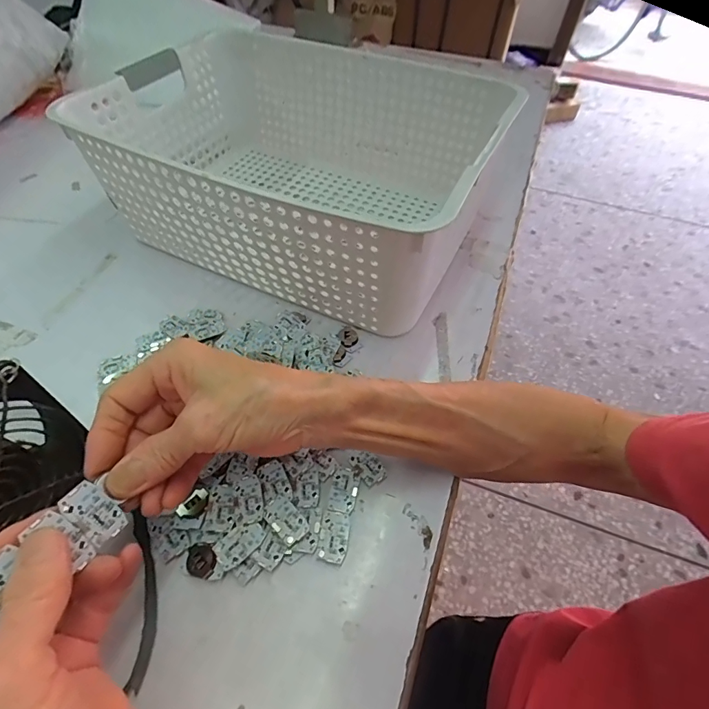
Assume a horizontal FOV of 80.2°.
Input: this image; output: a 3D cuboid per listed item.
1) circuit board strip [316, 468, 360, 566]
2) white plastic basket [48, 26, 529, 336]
[{"bbox_3d":[-0.009,0.102,0.271,0.017,0.004,0.058,10,53,6],"label":"circuit board strip"},{"bbox_3d":[-0.050,-0.181,0.413,0.330,0.123,0.260,23,55,15],"label":"white plastic basket"}]

